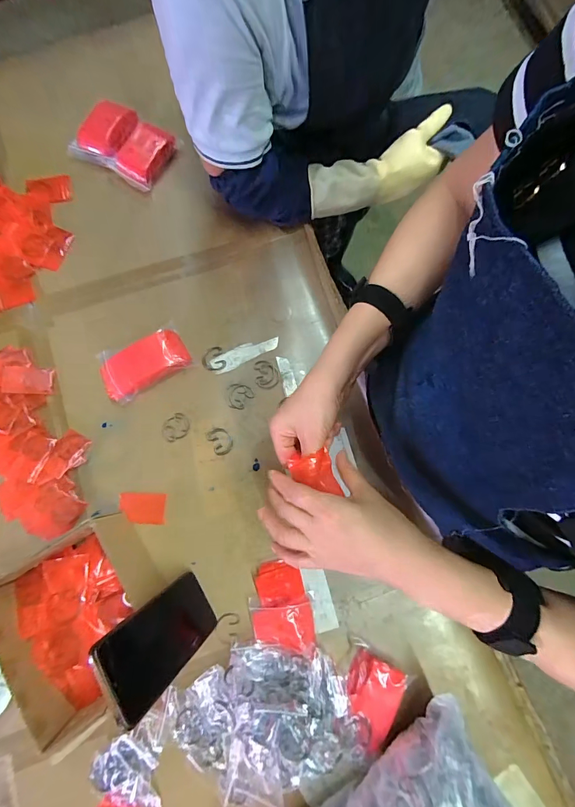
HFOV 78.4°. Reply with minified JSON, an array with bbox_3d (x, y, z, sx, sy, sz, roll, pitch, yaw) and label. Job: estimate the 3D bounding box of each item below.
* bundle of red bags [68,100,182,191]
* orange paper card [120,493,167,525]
[{"bbox_3d":[-0.283,-0.449,0.609,0.165,0.027,0.116,28,78,5],"label":"bundle of red bags"},{"bbox_3d":[-0.202,0.146,0.490,0.060,0.006,0.041,2,77,-1],"label":"orange paper card"}]

